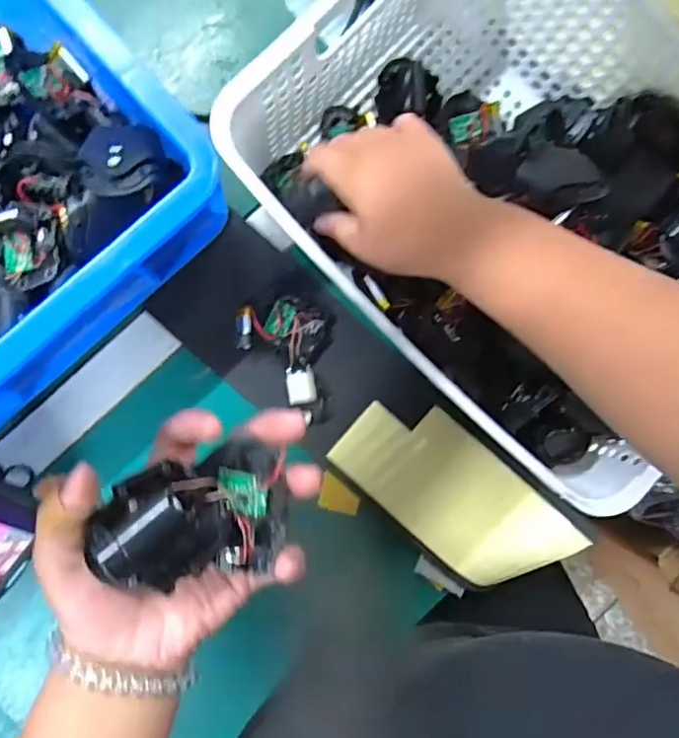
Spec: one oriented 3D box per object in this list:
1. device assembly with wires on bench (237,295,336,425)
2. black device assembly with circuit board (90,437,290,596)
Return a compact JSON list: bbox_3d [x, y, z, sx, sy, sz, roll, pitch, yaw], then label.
[{"bbox_3d":[-0.044,-0.010,0.450,0.075,0.018,0.092,7,91,-5],"label":"device assembly with wires on bench"},{"bbox_3d":[-0.064,0.067,0.257,0.079,0.031,0.053,-16,93,-4],"label":"black device assembly with circuit board"}]

